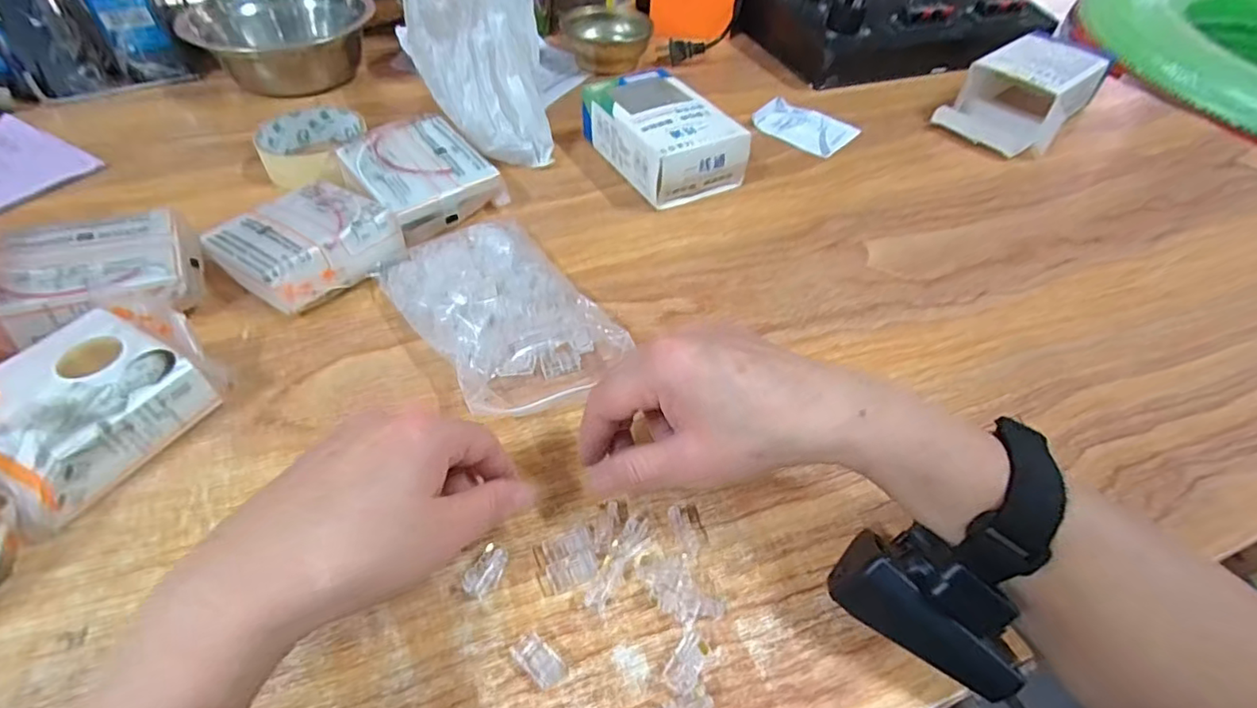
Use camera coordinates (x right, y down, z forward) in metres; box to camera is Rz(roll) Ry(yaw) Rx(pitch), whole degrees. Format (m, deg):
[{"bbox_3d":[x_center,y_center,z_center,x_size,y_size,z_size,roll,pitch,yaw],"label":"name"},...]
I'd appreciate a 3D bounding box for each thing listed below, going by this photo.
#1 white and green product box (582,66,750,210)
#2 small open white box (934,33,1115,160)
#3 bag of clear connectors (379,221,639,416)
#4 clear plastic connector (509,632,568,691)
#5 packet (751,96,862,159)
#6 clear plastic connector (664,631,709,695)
[{"bbox_3d":[0.026,-0.183,0.498,0.083,0.051,0.133,-22,52,-21],"label":"white and green product box"},{"bbox_3d":[0.383,-0.251,0.576,0.156,0.055,0.093,-33,57,-28],"label":"small open white box"},{"bbox_3d":[-0.078,-0.026,0.365,0.094,0.028,0.147,-27,55,-25],"label":"bag of clear connectors"},{"bbox_3d":[-0.037,0.126,0.245,0.023,0.004,0.013,33,54,24],"label":"clear plastic connector"},{"bbox_3d":[0.166,-0.218,0.564,0.086,0.012,0.062,34,55,25],"label":"packet"},{"bbox_3d":[0.025,0.126,0.245,0.013,0.007,0.023,26,52,19],"label":"clear plastic connector"}]

